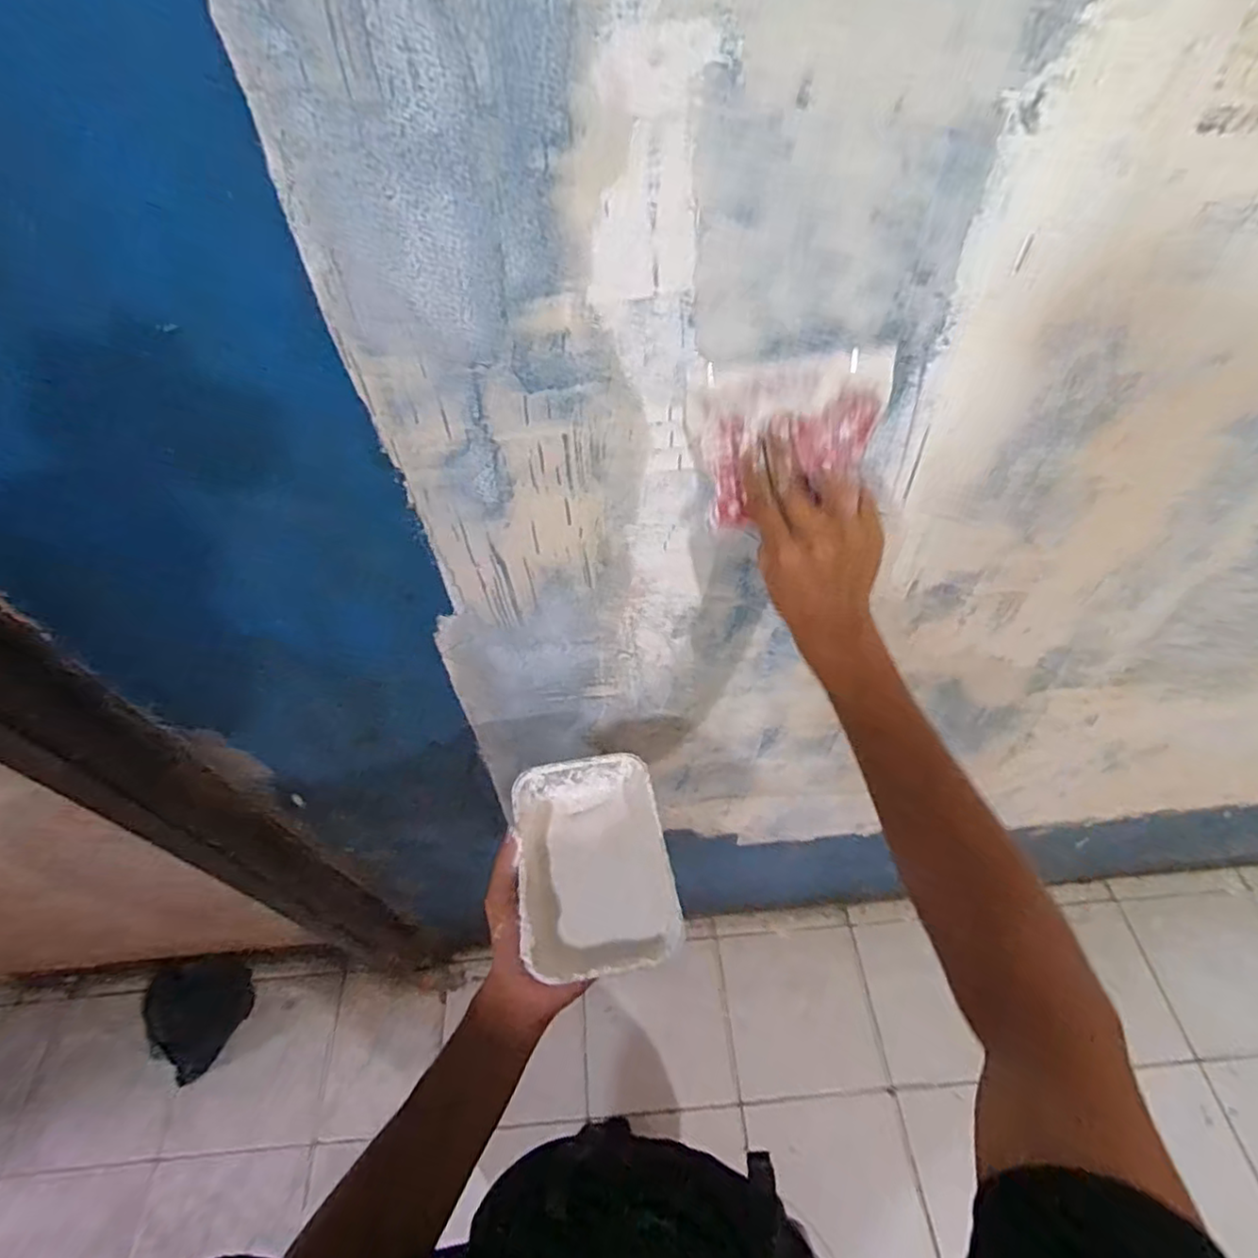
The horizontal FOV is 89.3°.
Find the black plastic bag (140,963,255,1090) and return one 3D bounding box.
[{"bbox_3d":[-0.939,0.831,1.366,0.226,0.092,0.225,1,53,5],"label":"black plastic bag"}]

